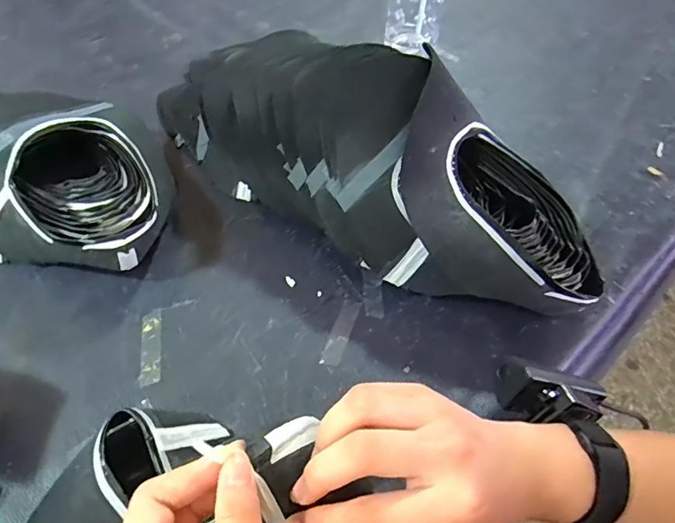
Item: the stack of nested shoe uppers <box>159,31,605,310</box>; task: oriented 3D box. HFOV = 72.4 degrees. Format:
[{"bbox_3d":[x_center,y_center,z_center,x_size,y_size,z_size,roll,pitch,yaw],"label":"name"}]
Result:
[{"bbox_3d":[0.028,-0.096,0.422,0.438,0.141,0.156,31,57,18],"label":"stack of nested shoe uppers"}]

